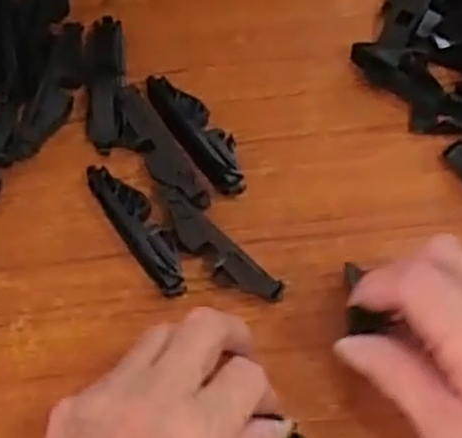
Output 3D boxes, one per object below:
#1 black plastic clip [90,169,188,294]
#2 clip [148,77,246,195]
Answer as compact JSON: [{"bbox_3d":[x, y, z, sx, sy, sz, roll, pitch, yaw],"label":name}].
[{"bbox_3d":[-0.045,0.005,0.396,0.021,0.017,0.076,-31,70,-9],"label":"black plastic clip"},{"bbox_3d":[-0.017,-0.046,0.420,0.026,0.013,0.078,-38,72,-11],"label":"clip"}]

